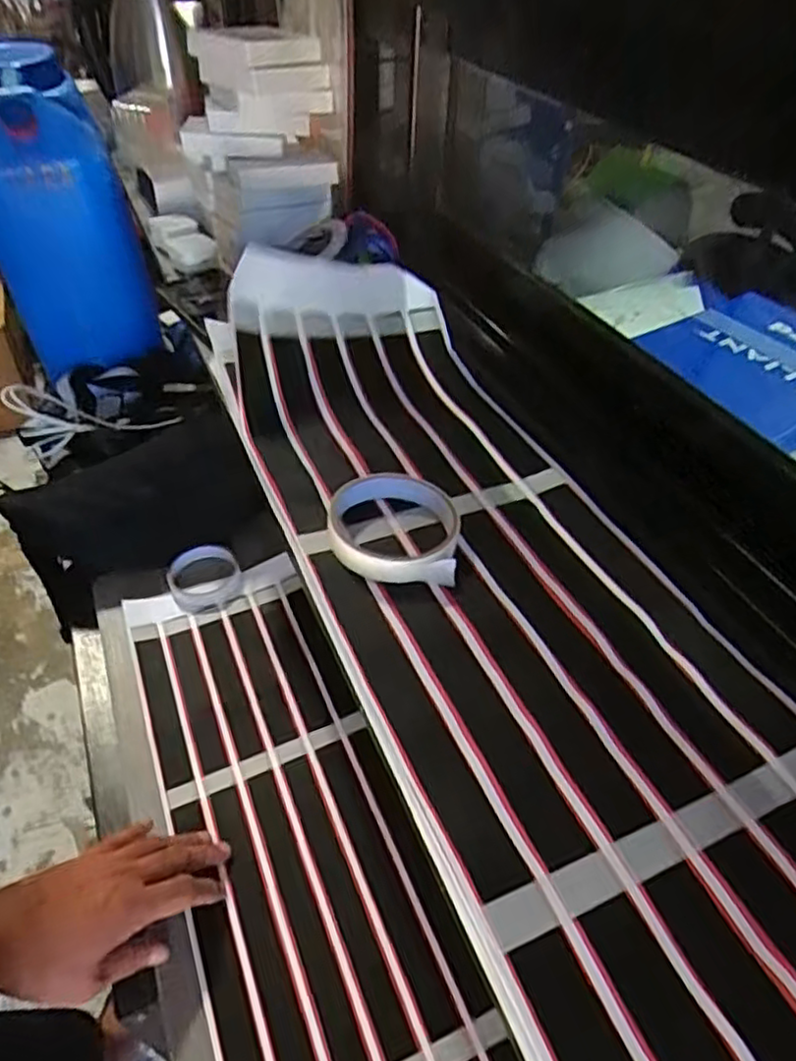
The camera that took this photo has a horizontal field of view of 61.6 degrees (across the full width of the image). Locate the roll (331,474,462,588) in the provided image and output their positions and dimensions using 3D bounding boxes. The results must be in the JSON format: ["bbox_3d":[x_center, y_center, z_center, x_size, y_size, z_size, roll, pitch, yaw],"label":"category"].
[{"bbox_3d":[-0.002,-0.004,0.439,0.083,0.021,0.085,2,44,-2],"label":"roll"}]

